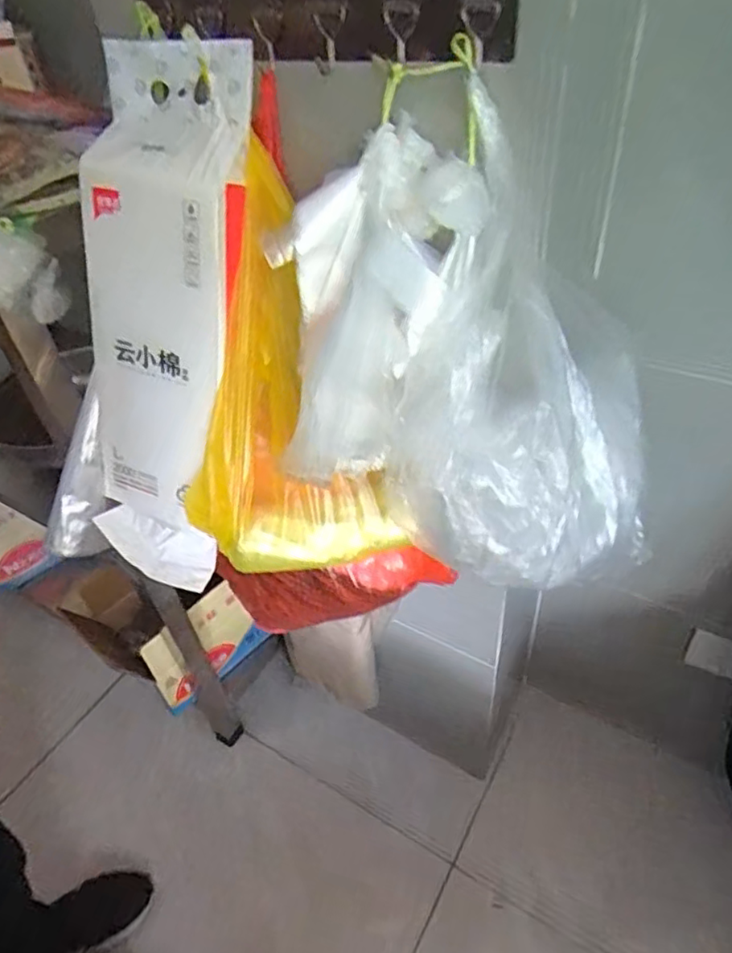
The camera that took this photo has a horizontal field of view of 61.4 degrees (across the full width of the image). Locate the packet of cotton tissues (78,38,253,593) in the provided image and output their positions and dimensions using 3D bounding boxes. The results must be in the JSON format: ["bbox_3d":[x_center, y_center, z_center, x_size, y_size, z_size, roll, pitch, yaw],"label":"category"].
[{"bbox_3d":[-0.203,-0.132,0.599,0.165,0.497,0.073,26,27,31],"label":"packet of cotton tissues"}]

